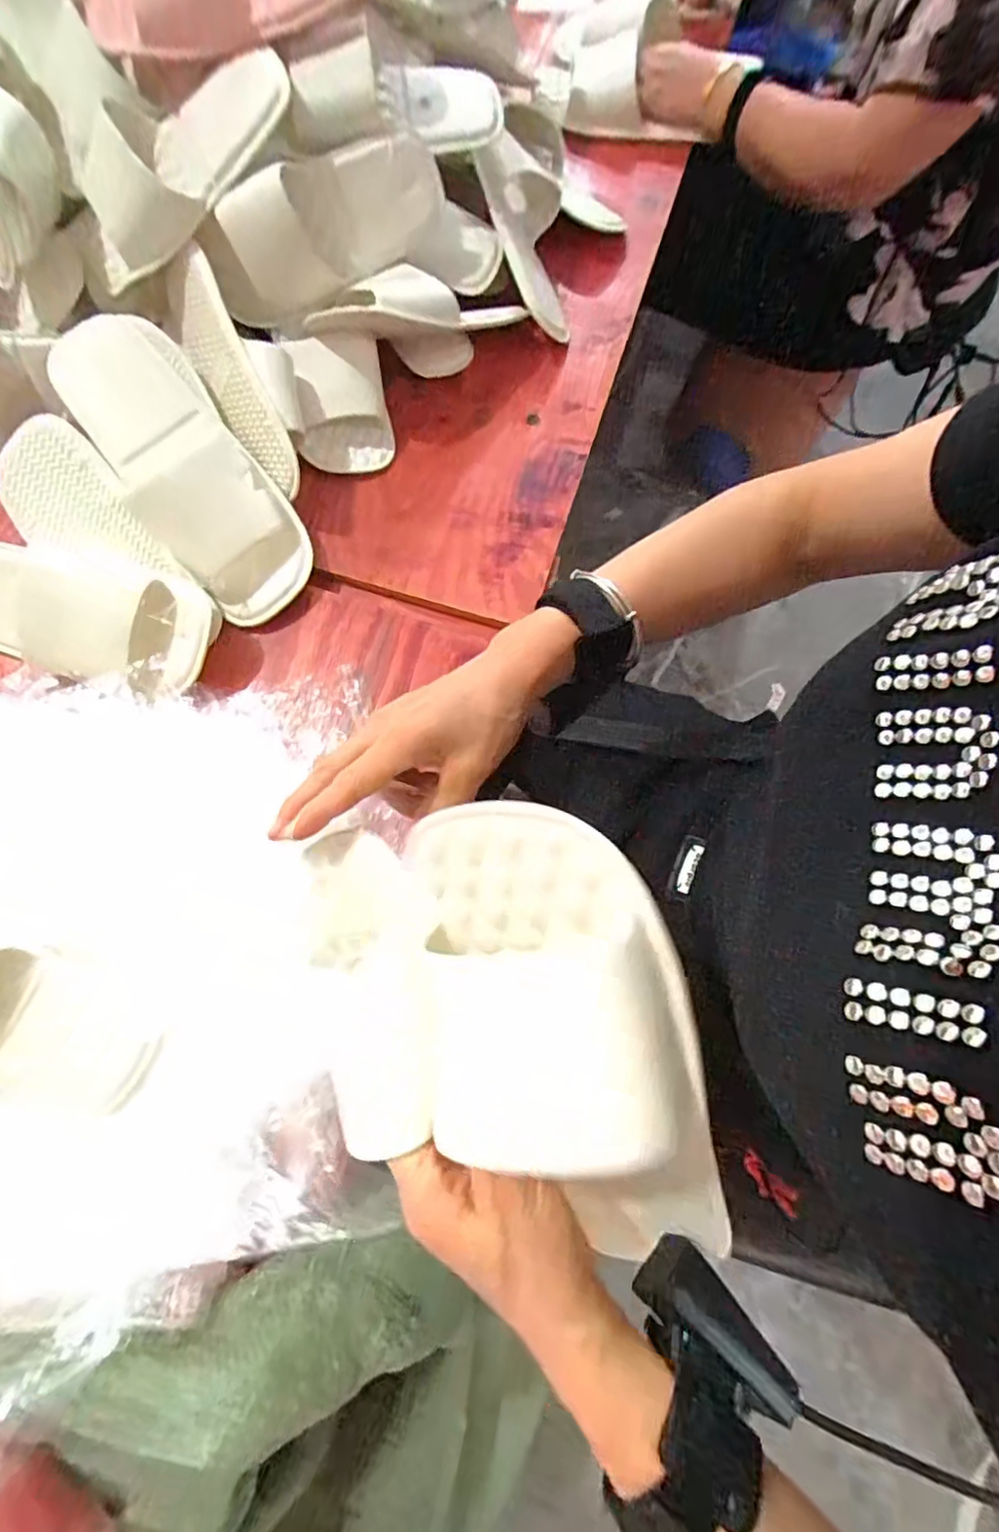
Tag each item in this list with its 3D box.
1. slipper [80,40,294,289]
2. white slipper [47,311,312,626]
[{"bbox_3d":[-0.274,-0.515,0.486,0.220,0.069,0.083,-33,76,9],"label":"slipper"},{"bbox_3d":[-0.272,-0.262,0.508,0.110,0.059,0.265,-36,98,-9],"label":"white slipper"}]

